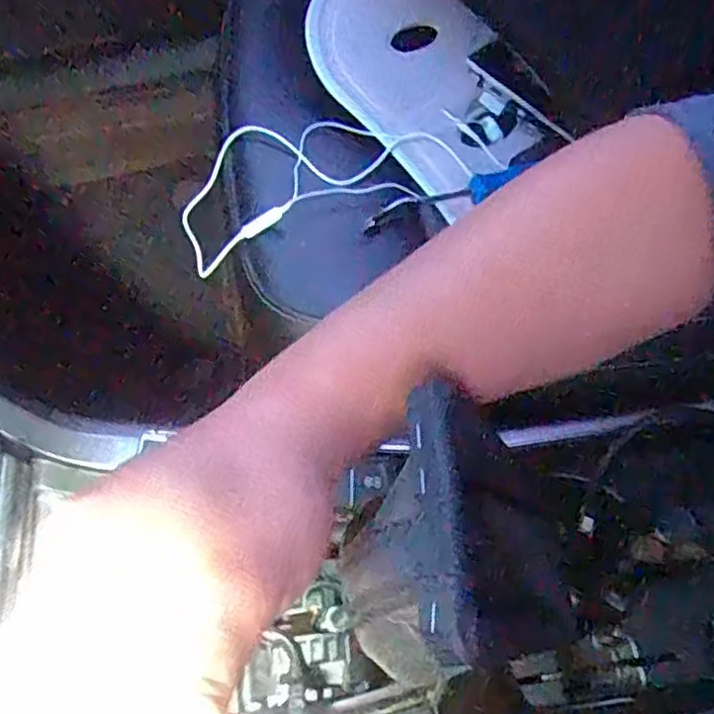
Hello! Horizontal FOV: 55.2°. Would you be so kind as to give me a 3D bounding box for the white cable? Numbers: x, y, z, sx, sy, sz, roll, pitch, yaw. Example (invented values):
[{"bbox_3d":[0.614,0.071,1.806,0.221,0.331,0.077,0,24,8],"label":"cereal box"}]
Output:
[{"bbox_3d":[-0.025,-0.130,0.496,0.212,0.044,0.104,-21,64,-8],"label":"white cable"}]

